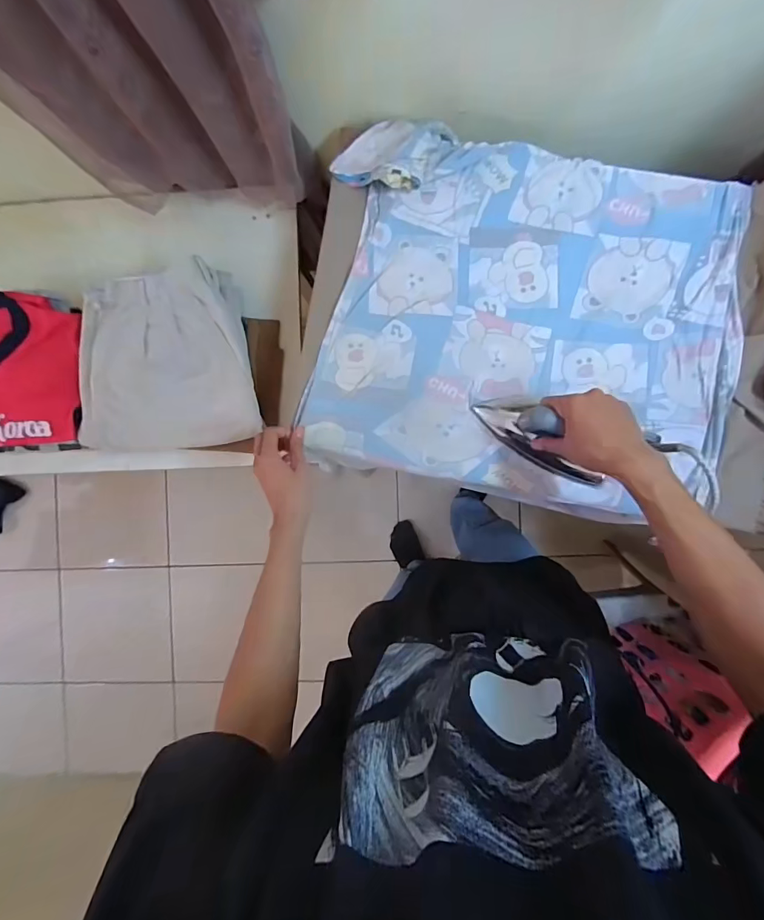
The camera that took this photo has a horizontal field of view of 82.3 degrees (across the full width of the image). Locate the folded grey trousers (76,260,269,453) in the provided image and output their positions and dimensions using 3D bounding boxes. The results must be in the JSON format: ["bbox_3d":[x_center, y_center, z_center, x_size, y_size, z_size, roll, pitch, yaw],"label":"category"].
[{"bbox_3d":[-0.361,-0.149,0.694,0.293,0.066,0.276,-10,86,1],"label":"folded grey trousers"}]

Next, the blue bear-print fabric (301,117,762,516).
[{"bbox_3d":[0.199,-0.195,0.612,0.563,0.048,0.481,10,87,3],"label":"blue bear-print fabric"}]

